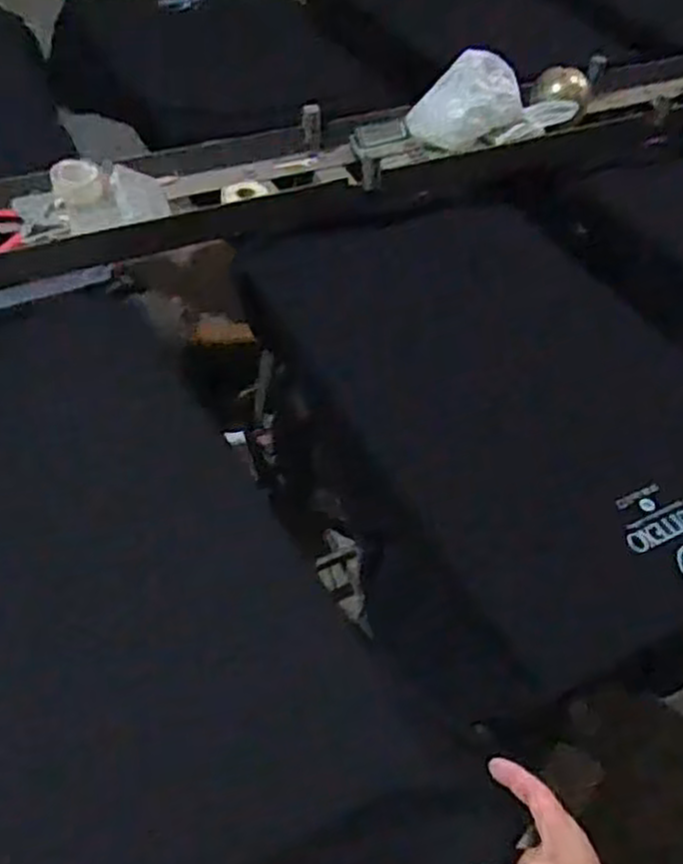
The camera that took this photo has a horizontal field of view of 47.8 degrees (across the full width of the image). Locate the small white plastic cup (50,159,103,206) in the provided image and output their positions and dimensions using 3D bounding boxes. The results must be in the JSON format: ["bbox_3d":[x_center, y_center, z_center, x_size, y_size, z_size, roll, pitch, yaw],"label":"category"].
[{"bbox_3d":[-0.345,-0.327,1.003,0.059,0.037,0.059,3,48,-3],"label":"small white plastic cup"}]

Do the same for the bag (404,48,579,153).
[{"bbox_3d":[0.228,-0.496,1.163,0.242,0.114,0.106,-11,50,-15],"label":"bag"}]

